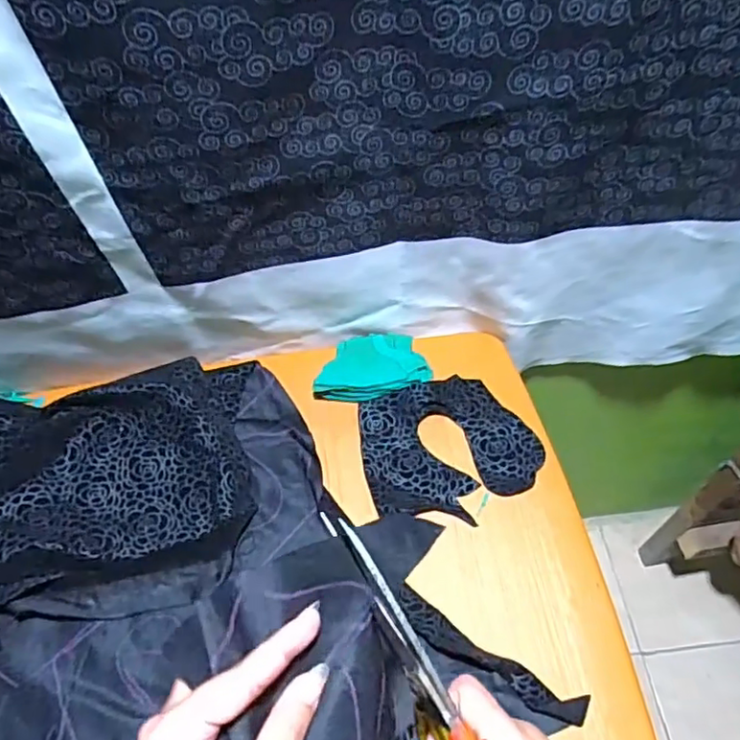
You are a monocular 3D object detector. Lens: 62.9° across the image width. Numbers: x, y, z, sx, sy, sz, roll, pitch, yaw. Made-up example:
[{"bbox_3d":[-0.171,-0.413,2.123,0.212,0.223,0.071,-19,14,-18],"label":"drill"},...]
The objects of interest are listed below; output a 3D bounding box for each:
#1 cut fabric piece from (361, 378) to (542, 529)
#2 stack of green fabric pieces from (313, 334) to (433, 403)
[{"bbox_3d":[0.078,0.073,0.588,0.161,0.014,0.139,-15,59,-7],"label":"cut fabric piece"},{"bbox_3d":[-0.002,-0.003,0.629,0.115,0.022,0.067,-13,57,-7],"label":"stack of green fabric pieces"}]

